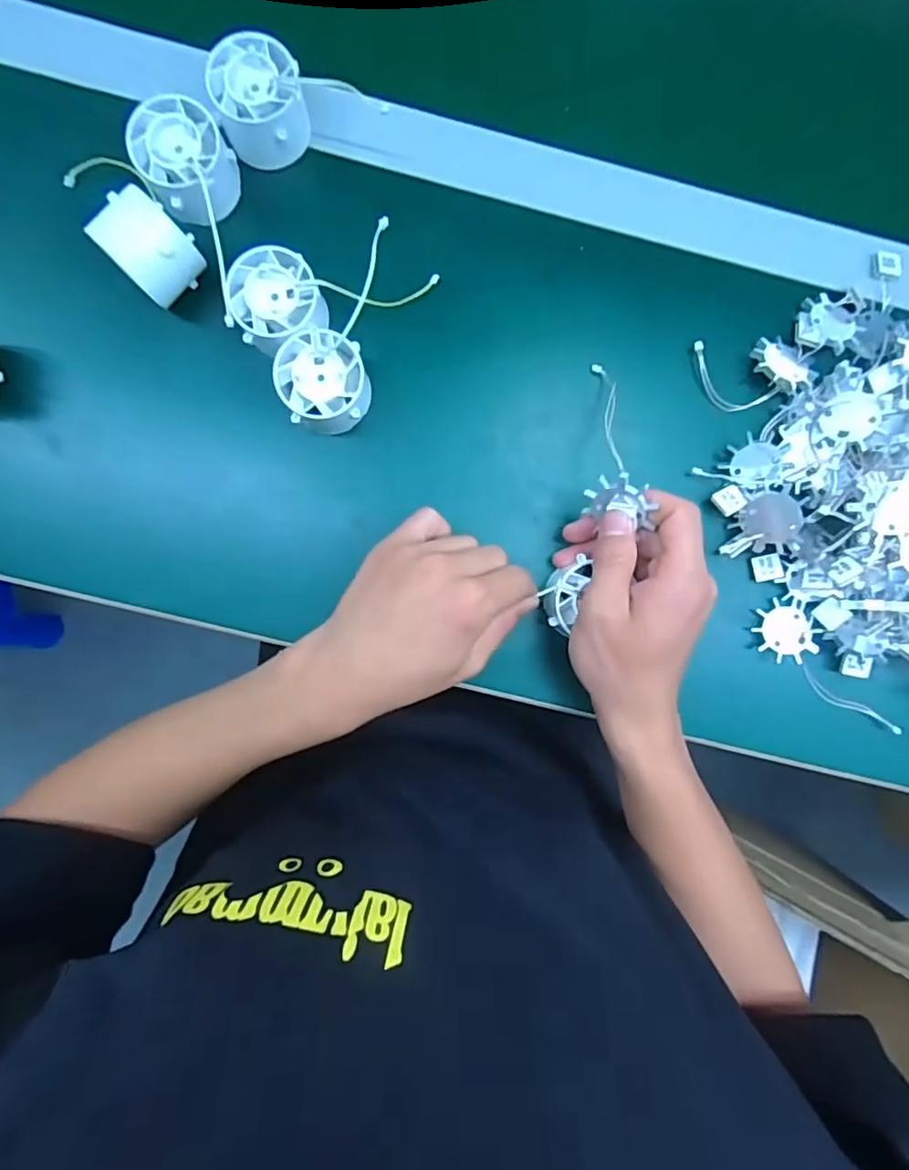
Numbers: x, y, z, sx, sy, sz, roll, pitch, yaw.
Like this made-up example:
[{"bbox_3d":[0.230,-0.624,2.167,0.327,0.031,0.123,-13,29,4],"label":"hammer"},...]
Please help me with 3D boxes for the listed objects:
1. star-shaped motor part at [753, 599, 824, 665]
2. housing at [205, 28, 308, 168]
[{"bbox_3d":[0.209,0.030,0.365,0.036,0.008,0.038,-28,91,-2],"label":"star-shaped motor part"},{"bbox_3d":[-0.112,-0.279,0.340,0.048,0.043,0.050,-8,91,-2],"label":"housing"}]

